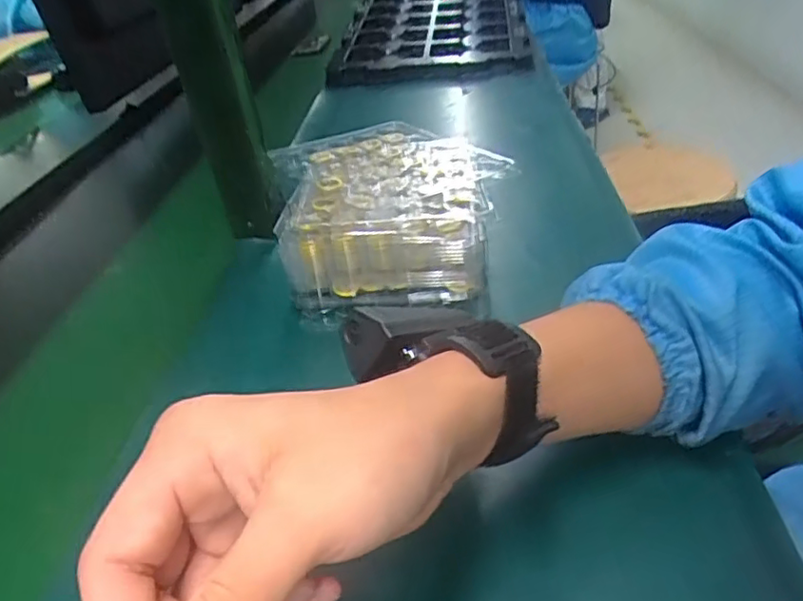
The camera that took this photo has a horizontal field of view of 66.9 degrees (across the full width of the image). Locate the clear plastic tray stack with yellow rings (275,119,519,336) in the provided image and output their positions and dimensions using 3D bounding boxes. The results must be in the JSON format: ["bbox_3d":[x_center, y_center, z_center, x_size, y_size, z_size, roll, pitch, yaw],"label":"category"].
[{"bbox_3d":[-0.009,-0.076,0.510,0.178,0.083,0.207,-12,34,-3],"label":"clear plastic tray stack with yellow rings"}]

